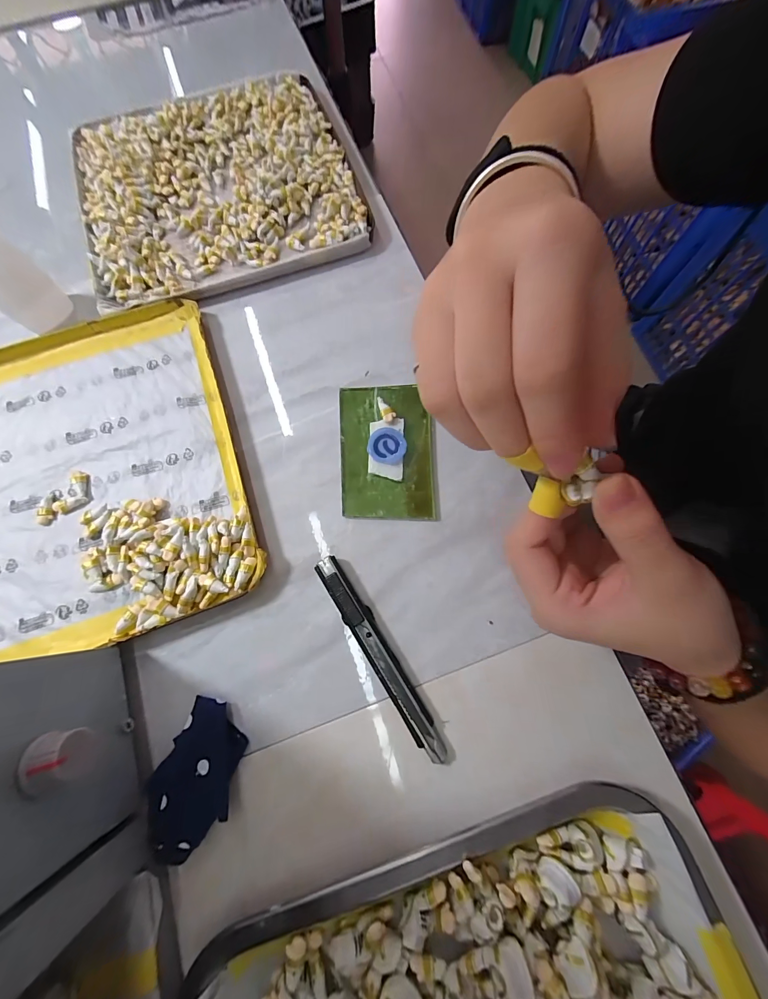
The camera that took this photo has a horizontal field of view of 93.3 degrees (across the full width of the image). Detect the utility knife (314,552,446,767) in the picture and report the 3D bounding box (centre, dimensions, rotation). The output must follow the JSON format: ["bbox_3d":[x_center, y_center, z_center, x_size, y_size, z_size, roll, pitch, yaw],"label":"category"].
[{"bbox_3d":[-0.004,0.095,0.225,0.016,0.011,0.133,-33,76,-8],"label":"utility knife"}]

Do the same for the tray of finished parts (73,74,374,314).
[{"bbox_3d":[-0.150,-0.283,0.327,0.235,0.017,0.220,-18,75,-4],"label":"tray of finished parts"}]

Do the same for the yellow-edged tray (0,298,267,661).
[{"bbox_3d":[-0.210,-0.022,0.257,0.199,0.016,0.241,-19,77,-4],"label":"yellow-edged tray"}]

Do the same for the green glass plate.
[{"bbox_3d":[0.001,-0.037,0.262,0.065,0.008,0.103,-2,74,0],"label":"green glass plate"}]

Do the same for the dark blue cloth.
[{"bbox_3d":[-0.106,0.157,0.207,0.044,0.020,0.073,18,75,6],"label":"dark blue cloth"}]

